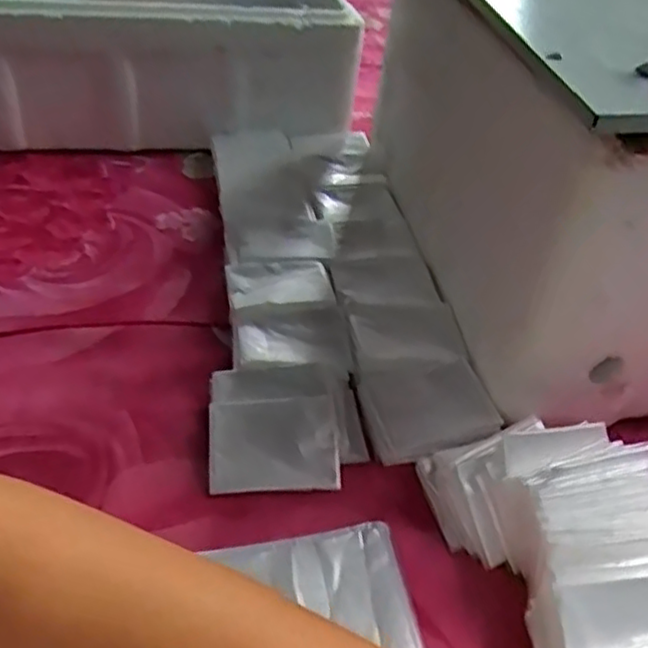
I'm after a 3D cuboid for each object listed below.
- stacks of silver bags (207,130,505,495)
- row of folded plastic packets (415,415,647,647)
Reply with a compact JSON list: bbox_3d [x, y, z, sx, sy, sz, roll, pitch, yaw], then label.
[{"bbox_3d":[-0.008,-0.064,0.623,0.199,0.049,0.474,-2,41,-10],"label":"stacks of silver bags"},{"bbox_3d":[0.162,0.168,0.356,0.127,0.052,0.283,-5,41,-13],"label":"row of folded plastic packets"}]

